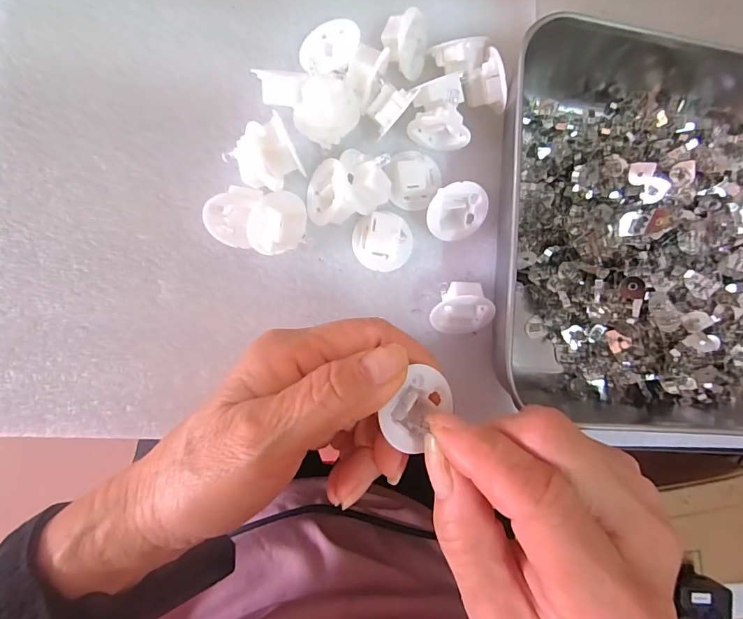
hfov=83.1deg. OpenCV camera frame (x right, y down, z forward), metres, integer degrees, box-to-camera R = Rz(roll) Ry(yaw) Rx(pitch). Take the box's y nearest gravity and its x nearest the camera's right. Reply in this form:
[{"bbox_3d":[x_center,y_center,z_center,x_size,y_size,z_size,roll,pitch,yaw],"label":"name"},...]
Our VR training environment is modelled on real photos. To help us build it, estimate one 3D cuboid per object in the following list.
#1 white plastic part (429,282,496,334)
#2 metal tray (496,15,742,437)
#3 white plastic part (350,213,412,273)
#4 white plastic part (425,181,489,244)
[{"bbox_3d":[0.047,-0.003,0.225,0.031,0.030,0.021,8,48,-7],"label":"white plastic part"},{"bbox_3d":[0.193,-0.048,0.237,0.248,0.040,0.230,5,86,-8],"label":"metal tray"},{"bbox_3d":[0.007,-0.036,0.222,0.032,0.017,0.028,-6,87,-9],"label":"white plastic part"},{"bbox_3d":[0.044,-0.054,0.224,0.031,0.014,0.031,-11,130,-5],"label":"white plastic part"}]

